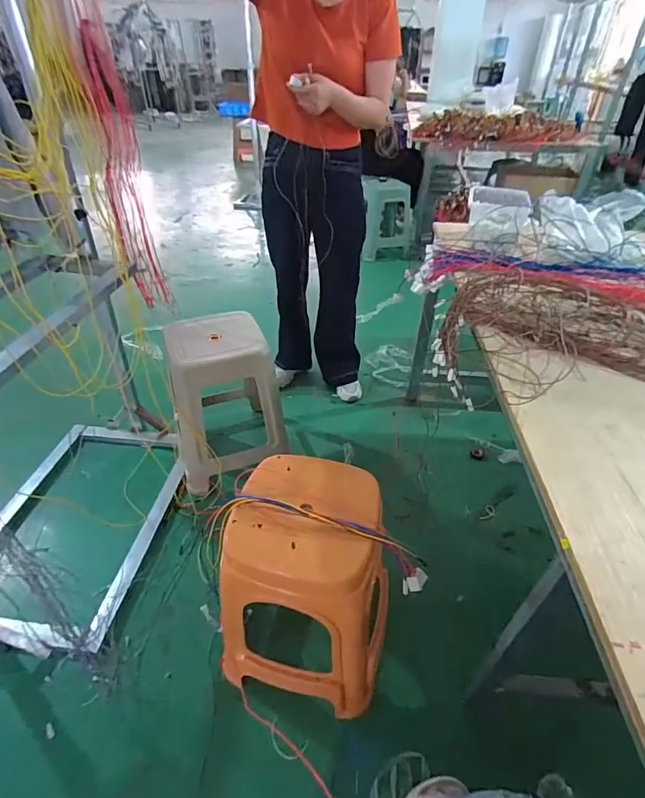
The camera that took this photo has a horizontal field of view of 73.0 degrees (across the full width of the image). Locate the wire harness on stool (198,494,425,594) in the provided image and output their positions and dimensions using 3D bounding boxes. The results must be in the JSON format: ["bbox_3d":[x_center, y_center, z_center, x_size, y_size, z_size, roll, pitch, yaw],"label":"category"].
[{"bbox_3d":[-0.050,0.269,0.837,0.480,0.197,0.078,0,39,18],"label":"wire harness on stool"}]

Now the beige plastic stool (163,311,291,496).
[{"bbox_3d":[-0.322,-0.007,1.377,0.329,0.396,0.340,-18,43,-21],"label":"beige plastic stool"}]

